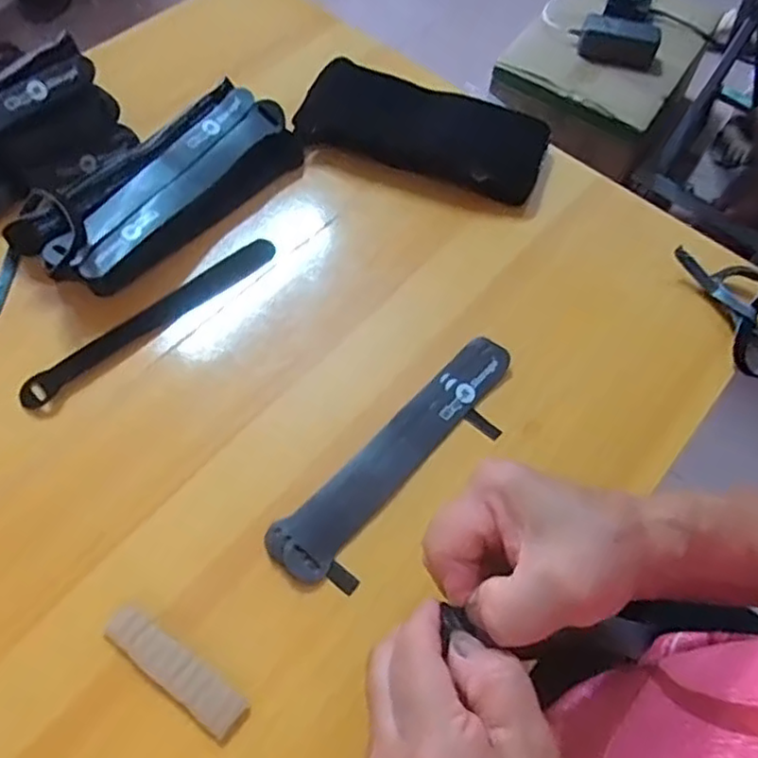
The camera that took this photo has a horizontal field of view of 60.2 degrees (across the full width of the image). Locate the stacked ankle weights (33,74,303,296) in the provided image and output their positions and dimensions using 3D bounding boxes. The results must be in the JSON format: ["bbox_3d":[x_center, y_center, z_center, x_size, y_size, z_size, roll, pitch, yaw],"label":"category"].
[{"bbox_3d":[-0.150,-0.137,0.480,0.078,0.049,0.212,31,63,14],"label":"stacked ankle weights"}]

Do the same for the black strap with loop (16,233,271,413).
[{"bbox_3d":[-0.152,-0.041,0.452,0.196,0.006,0.025,-38,77,-21],"label":"black strap with loop"}]

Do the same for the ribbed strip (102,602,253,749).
[{"bbox_3d":[-0.106,0.152,0.343,0.087,0.006,0.022,35,64,16],"label":"ribbed strip"}]

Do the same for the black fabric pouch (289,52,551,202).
[{"bbox_3d":[0.037,-0.208,0.545,0.198,0.023,0.084,18,61,7],"label":"black fabric pouch"}]

